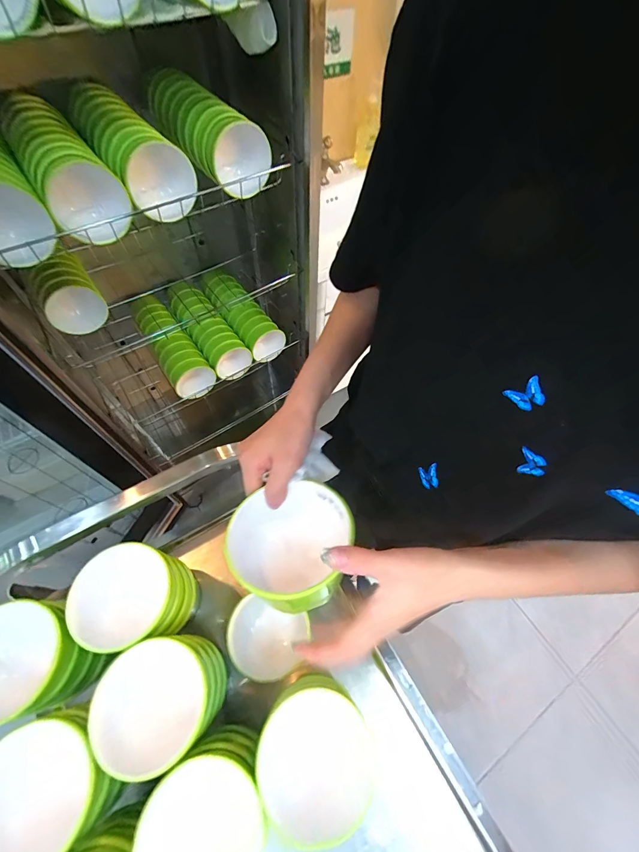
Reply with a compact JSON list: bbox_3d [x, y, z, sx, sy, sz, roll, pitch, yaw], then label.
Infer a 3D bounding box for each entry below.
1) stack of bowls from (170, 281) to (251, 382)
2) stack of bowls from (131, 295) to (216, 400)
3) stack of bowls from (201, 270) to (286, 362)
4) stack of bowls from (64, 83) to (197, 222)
[{"bbox_3d":[-0.322,-0.281,0.981,0.110,0.126,0.309,-32,67,-18],"label":"stack of bowls"},{"bbox_3d":[-0.424,-0.239,0.960,0.113,0.104,0.353,-31,66,-18],"label":"stack of bowls"},{"bbox_3d":[-0.226,-0.325,1.005,0.116,0.105,0.286,-35,68,-20],"label":"stack of bowls"},{"bbox_3d":[-0.337,-0.498,0.606,0.113,0.103,0.348,-32,67,-18],"label":"stack of bowls"}]

